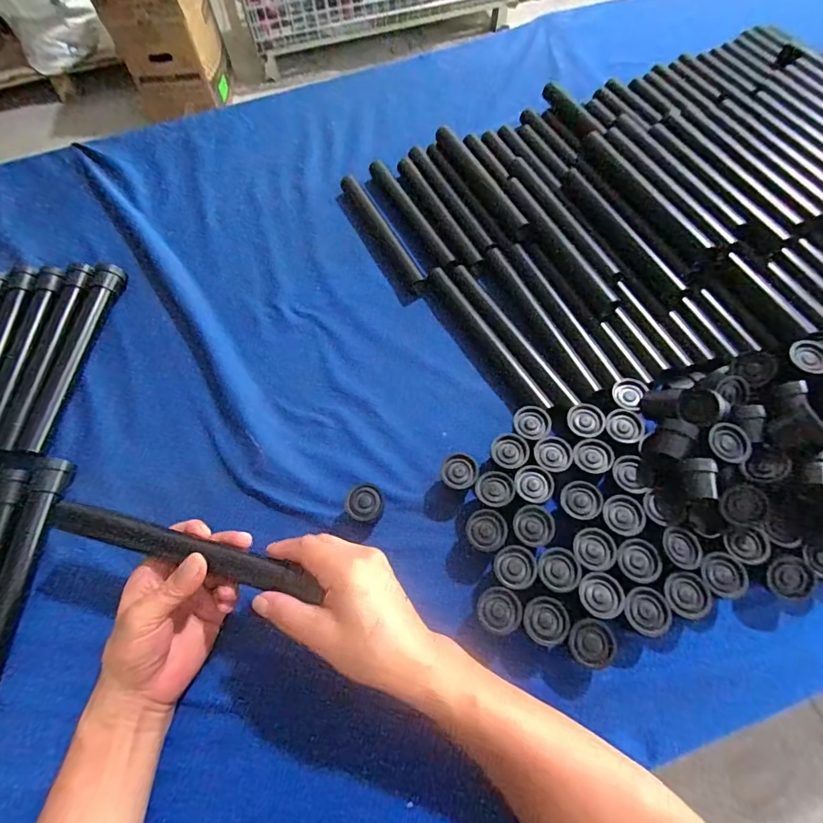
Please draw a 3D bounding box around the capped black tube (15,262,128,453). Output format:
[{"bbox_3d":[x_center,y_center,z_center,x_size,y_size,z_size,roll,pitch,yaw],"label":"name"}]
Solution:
[{"bbox_3d":[-0.401,-0.073,0.525,0.034,0.026,0.249,5,63,6],"label":"capped black tube"}]

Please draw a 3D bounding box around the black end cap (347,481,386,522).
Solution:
[{"bbox_3d":[-0.044,0.088,0.425,0.031,0.029,0.037,5,63,6],"label":"black end cap"}]

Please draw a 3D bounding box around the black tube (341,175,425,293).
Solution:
[{"bbox_3d":[-0.040,-0.241,0.589,0.024,0.019,0.216,-26,64,-10],"label":"black tube"}]

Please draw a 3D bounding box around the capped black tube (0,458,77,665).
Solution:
[{"bbox_3d":[-0.367,0.170,0.406,0.030,0.023,0.259,0,63,4],"label":"capped black tube"}]

